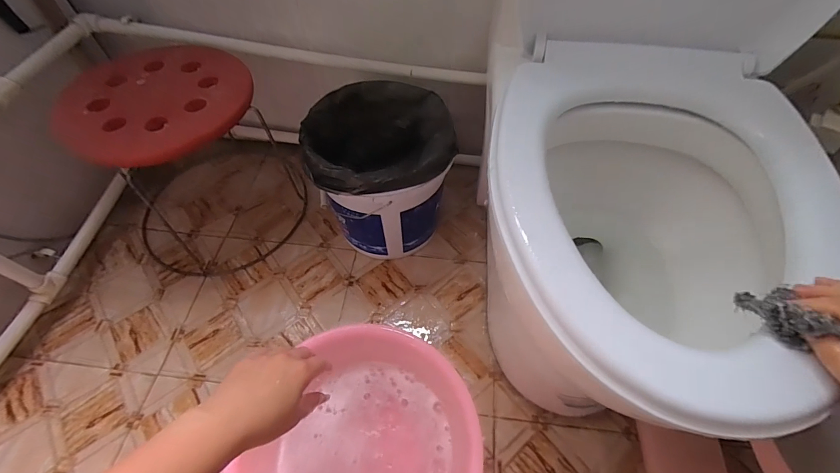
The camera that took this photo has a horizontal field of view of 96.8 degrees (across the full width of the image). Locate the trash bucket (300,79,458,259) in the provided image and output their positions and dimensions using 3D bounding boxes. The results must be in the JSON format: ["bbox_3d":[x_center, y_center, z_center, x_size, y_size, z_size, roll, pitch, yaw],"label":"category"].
[{"bbox_3d":[-0.070,-0.105,0.734,0.251,0.267,0.237,-9,55,-6],"label":"trash bucket"}]

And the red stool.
[{"bbox_3d":[-0.465,-0.160,0.749,0.354,0.312,0.320,33,63,20],"label":"red stool"}]

